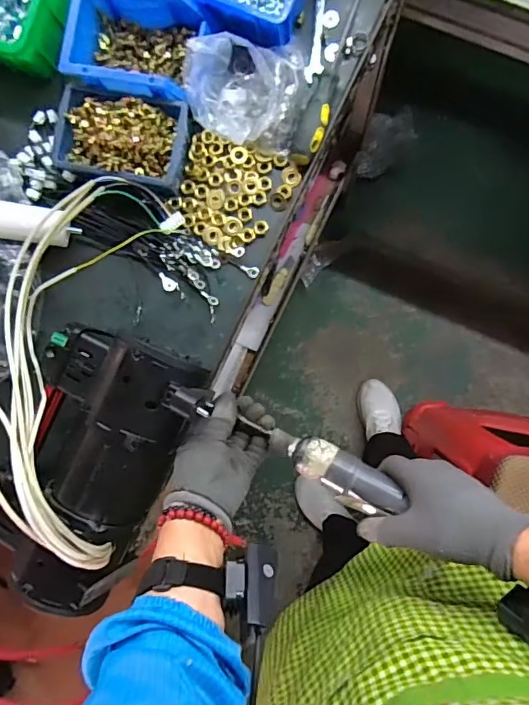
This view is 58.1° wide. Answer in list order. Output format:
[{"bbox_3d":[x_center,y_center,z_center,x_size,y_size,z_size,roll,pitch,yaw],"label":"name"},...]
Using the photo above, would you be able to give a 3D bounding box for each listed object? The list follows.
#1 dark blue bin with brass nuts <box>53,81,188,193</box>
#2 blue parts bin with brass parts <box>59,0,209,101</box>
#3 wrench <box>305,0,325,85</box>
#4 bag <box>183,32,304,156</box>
[{"bbox_3d":[-0.163,-0.243,0.544,0.149,0.057,0.103,14,90,6],"label":"dark blue bin with brass nuts"},{"bbox_3d":[-0.144,-0.342,0.532,0.138,0.058,0.109,12,90,6],"label":"blue parts bin with brass parts"},{"bbox_3d":[0.062,-0.382,0.555,0.020,0.011,0.129,4,89,6],"label":"wrench"},{"bbox_3d":[-0.019,-0.289,0.524,0.130,0.076,0.120,-7,88,6],"label":"bag"}]

